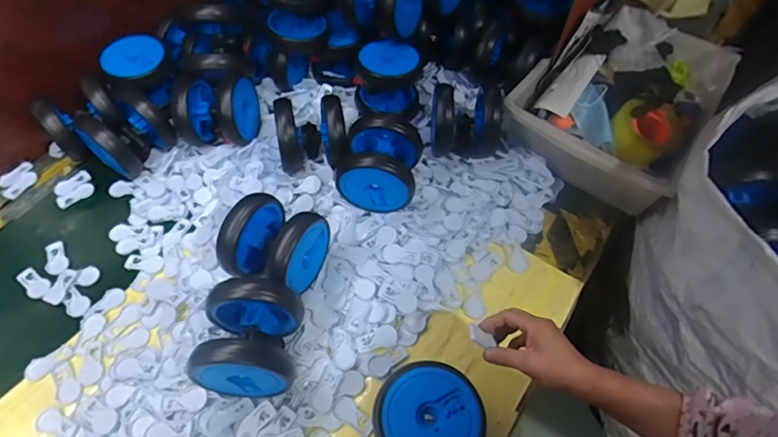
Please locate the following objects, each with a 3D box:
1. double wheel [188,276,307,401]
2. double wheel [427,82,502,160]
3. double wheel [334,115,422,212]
[{"bbox_3d":[-0.187,0.167,0.628,0.126,0.136,0.125,-1,56,-2],"label":"double wheel"},{"bbox_3d":[0.150,-0.206,0.883,0.133,0.127,0.121,3,56,1],"label":"double wheel"},{"bbox_3d":[-0.015,-0.088,0.796,0.126,0.134,0.110,8,56,4],"label":"double wheel"}]

